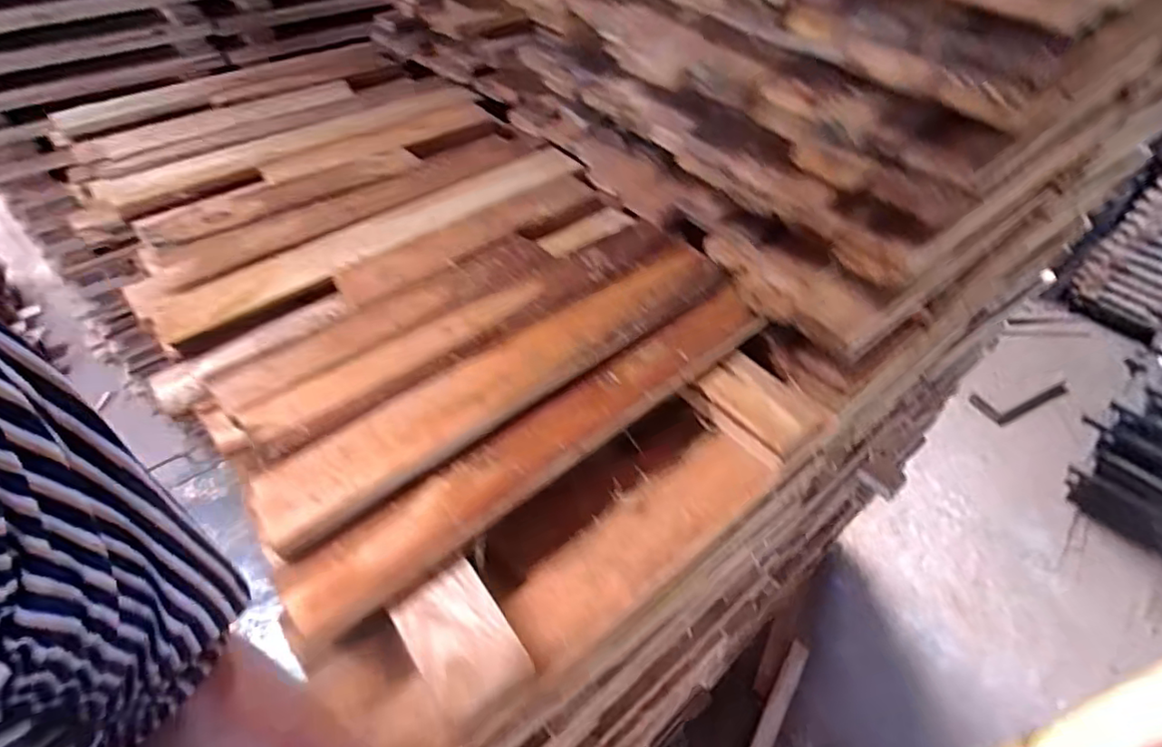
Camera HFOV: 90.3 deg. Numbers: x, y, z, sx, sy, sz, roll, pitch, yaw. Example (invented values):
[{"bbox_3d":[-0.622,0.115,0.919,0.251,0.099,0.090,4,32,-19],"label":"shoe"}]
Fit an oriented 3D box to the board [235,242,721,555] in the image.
[{"bbox_3d":[-0.048,-0.009,0.520,0.469,0.017,0.058,-32,57,-28],"label":"board"}]

